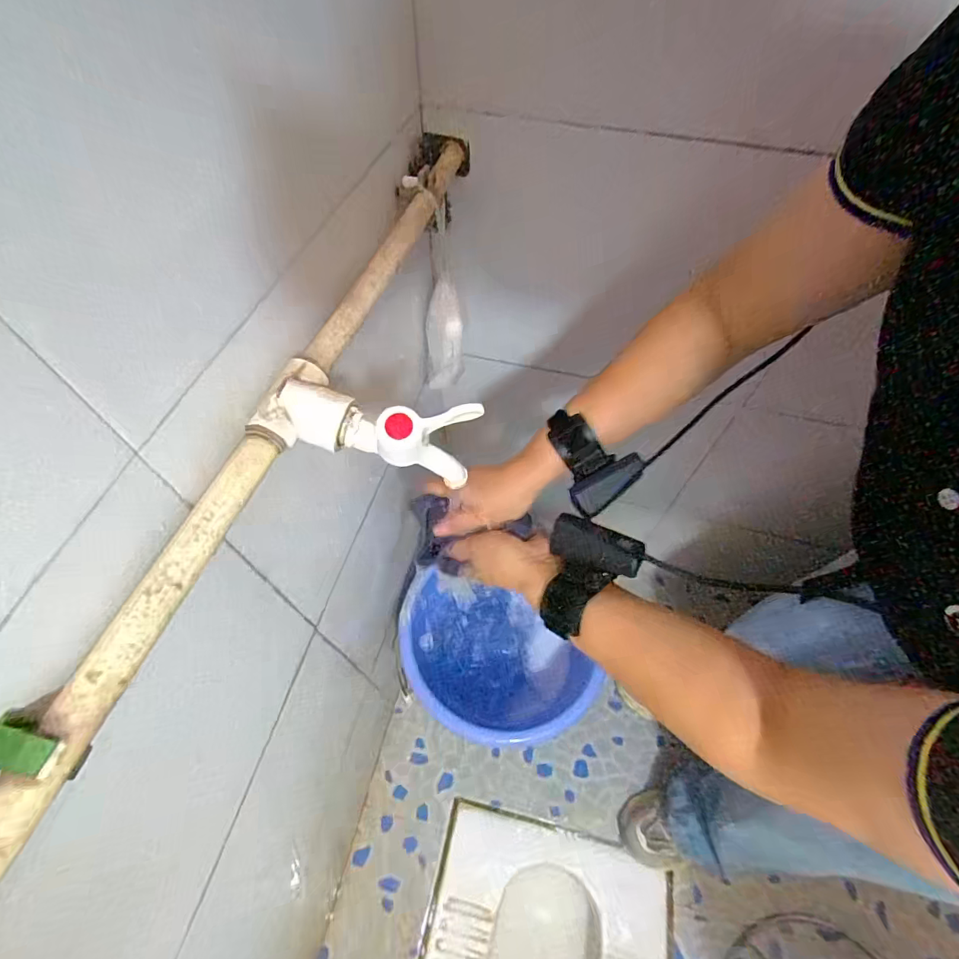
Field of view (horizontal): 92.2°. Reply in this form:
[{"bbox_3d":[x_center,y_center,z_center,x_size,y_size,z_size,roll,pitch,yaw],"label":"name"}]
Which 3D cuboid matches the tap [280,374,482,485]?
[{"bbox_3d":[-0.063,-0.028,0.277,0.120,0.068,0.038,17,58,10],"label":"tap"}]

